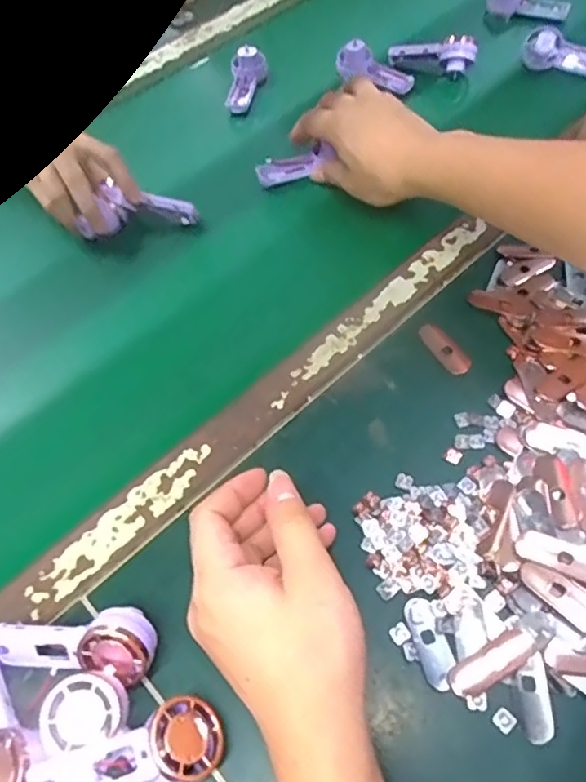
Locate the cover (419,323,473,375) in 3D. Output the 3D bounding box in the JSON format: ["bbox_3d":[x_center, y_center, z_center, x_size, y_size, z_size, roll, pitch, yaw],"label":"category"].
[{"bbox_3d":[0.115,-0.034,0.467,0.020,0.004,0.050,-26,58,-12],"label":"cover"}]

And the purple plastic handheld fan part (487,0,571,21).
[{"bbox_3d":[0.265,-0.437,0.698,0.092,0.042,0.014,27,63,21],"label":"purple plastic handheld fan part"}]

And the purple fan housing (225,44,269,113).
[{"bbox_3d":[-0.055,-0.331,0.662,0.037,0.029,0.080,11,71,12],"label":"purple fan housing"}]

